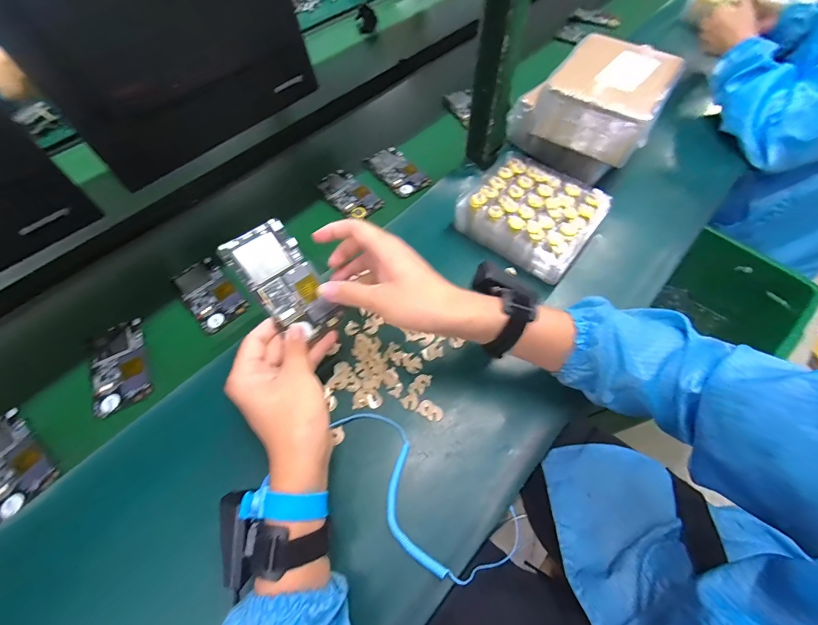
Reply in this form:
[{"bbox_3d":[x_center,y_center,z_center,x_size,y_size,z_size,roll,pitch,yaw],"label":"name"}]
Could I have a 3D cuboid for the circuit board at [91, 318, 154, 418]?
[{"bbox_3d":[-0.367,0.066,0.453,0.064,0.009,0.122,-27,59,-10],"label":"circuit board"}]

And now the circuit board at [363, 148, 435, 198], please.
[{"bbox_3d":[-0.023,-0.249,0.626,0.064,0.012,0.126,-33,61,-13],"label":"circuit board"}]

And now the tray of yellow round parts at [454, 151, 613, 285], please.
[{"bbox_3d":[0.168,-0.153,0.520,0.200,0.051,0.151,34,68,20],"label":"tray of yellow round parts"}]

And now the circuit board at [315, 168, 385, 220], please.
[{"bbox_3d":[-0.105,-0.202,0.597,0.064,0.012,0.132,-38,62,-15],"label":"circuit board"}]

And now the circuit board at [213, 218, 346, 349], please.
[{"bbox_3d":[-0.125,-0.029,0.367,0.066,0.006,0.126,-39,100,-24],"label":"circuit board"}]

